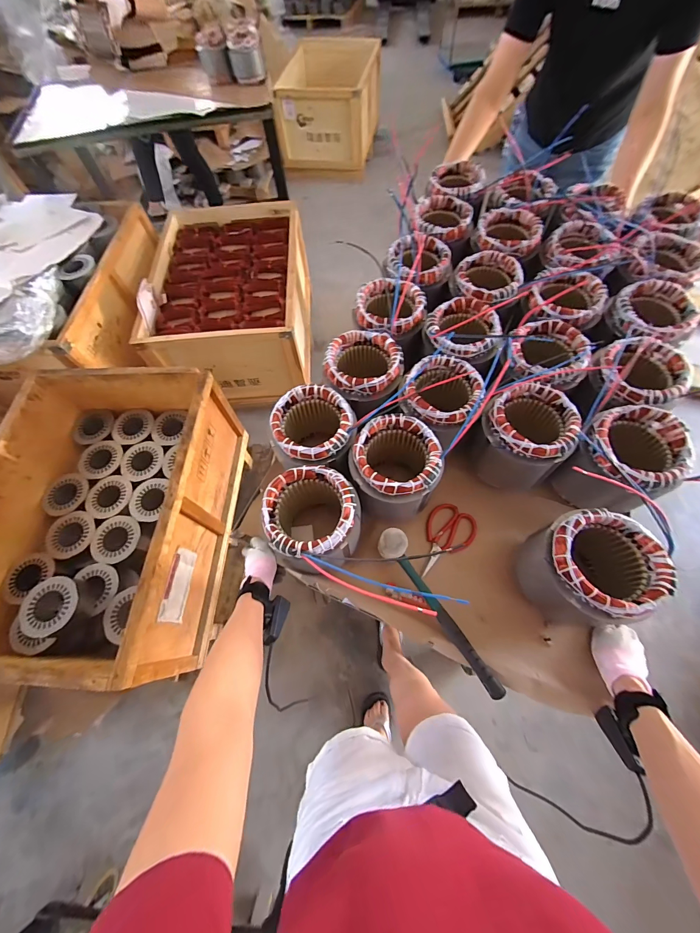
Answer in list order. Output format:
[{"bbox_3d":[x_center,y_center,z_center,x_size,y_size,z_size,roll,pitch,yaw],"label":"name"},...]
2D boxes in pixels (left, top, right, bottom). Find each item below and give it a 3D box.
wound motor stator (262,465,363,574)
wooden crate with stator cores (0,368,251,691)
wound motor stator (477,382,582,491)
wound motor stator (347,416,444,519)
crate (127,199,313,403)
[{"bbox_3d":[-0.065,0.094,0.576,0.139,0.157,0.137,0,63,-1],"label":"wound motor stator"},{"bbox_3d":[-0.745,0.145,1.067,0.603,0.375,0.857,3,63,0],"label":"wooden crate with stator cores"},{"bbox_3d":[0.309,-0.049,0.610,0.142,0.127,0.150,-2,63,-2],"label":"wound motor stator"},{"bbox_3d":[0.076,0.003,0.599,0.143,0.130,0.132,0,63,-1],"label":"wound motor stator"},{"bbox_3d":[-0.534,-0.774,1.601,0.638,0.427,0.892,-1,63,-2],"label":"crate"}]

